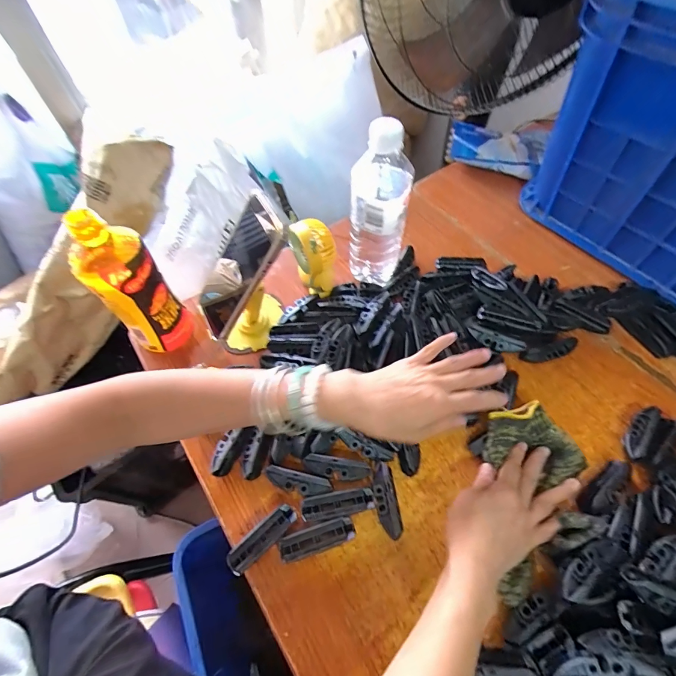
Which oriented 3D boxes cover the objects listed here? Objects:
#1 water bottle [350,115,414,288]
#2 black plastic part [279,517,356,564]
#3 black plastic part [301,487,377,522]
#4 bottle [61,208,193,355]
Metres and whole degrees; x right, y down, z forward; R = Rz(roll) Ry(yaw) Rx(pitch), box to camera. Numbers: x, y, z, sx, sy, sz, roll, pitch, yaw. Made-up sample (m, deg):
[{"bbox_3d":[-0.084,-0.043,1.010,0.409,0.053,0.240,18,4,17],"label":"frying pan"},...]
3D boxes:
[{"bbox_3d":[0.049,-0.149,0.445,0.069,0.217,0.069,6,60,4],"label":"water bottle"},{"bbox_3d":[-0.019,0.195,0.349,0.071,0.019,0.022,-15,61,-8],"label":"black plastic part"},{"bbox_3d":[0.001,0.167,0.362,0.071,0.011,0.021,-8,60,-4],"label":"black plastic part"},{"bbox_3d":[-0.229,-0.057,0.398,0.065,0.175,0.066,38,67,20],"label":"bottle"}]

